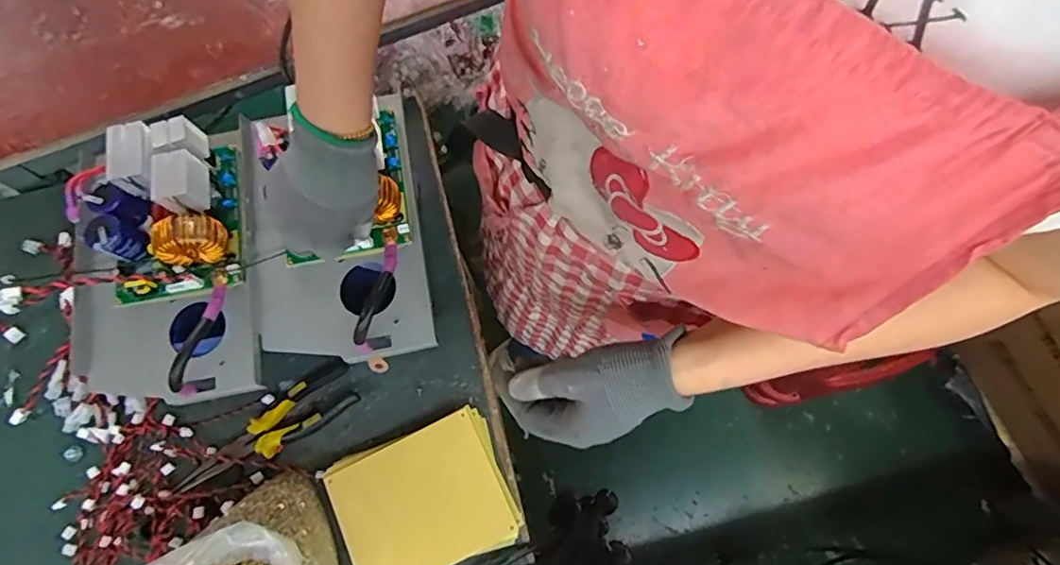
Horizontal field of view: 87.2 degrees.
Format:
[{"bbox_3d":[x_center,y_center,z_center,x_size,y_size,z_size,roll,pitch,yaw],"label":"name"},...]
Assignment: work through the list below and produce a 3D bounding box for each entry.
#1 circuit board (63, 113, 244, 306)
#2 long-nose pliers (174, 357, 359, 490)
[{"bbox_3d":[-0.350,-0.068,0.522,0.123,0.070,0.150,-11,73,-1],"label":"circuit board"},{"bbox_3d":[-0.267,0.158,0.567,0.197,0.012,0.055,-40,76,-9],"label":"long-nose pliers"}]

